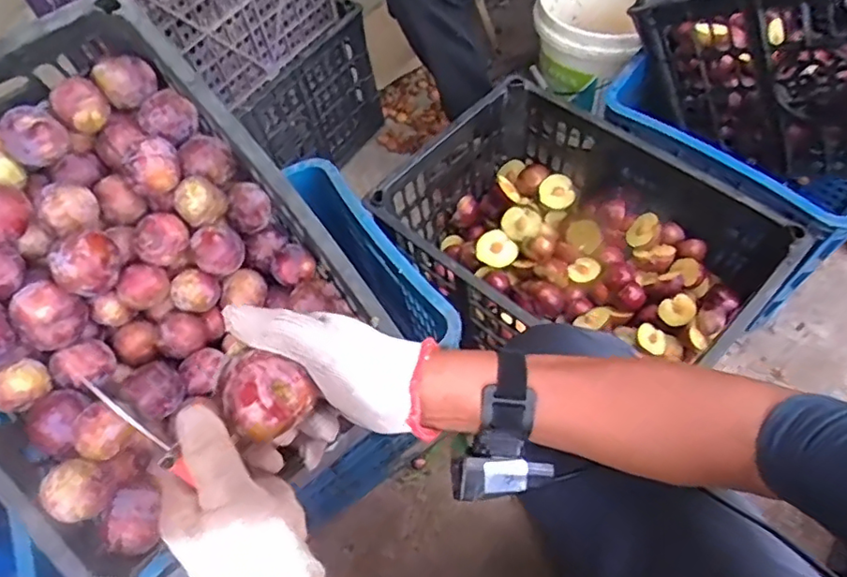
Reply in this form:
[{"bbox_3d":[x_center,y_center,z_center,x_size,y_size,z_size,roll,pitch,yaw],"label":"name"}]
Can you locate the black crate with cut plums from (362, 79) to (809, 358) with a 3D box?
[{"bbox_3d":[0.204,-0.060,0.869,0.485,0.225,0.339,38,69,21],"label":"black crate with cut plums"}]

